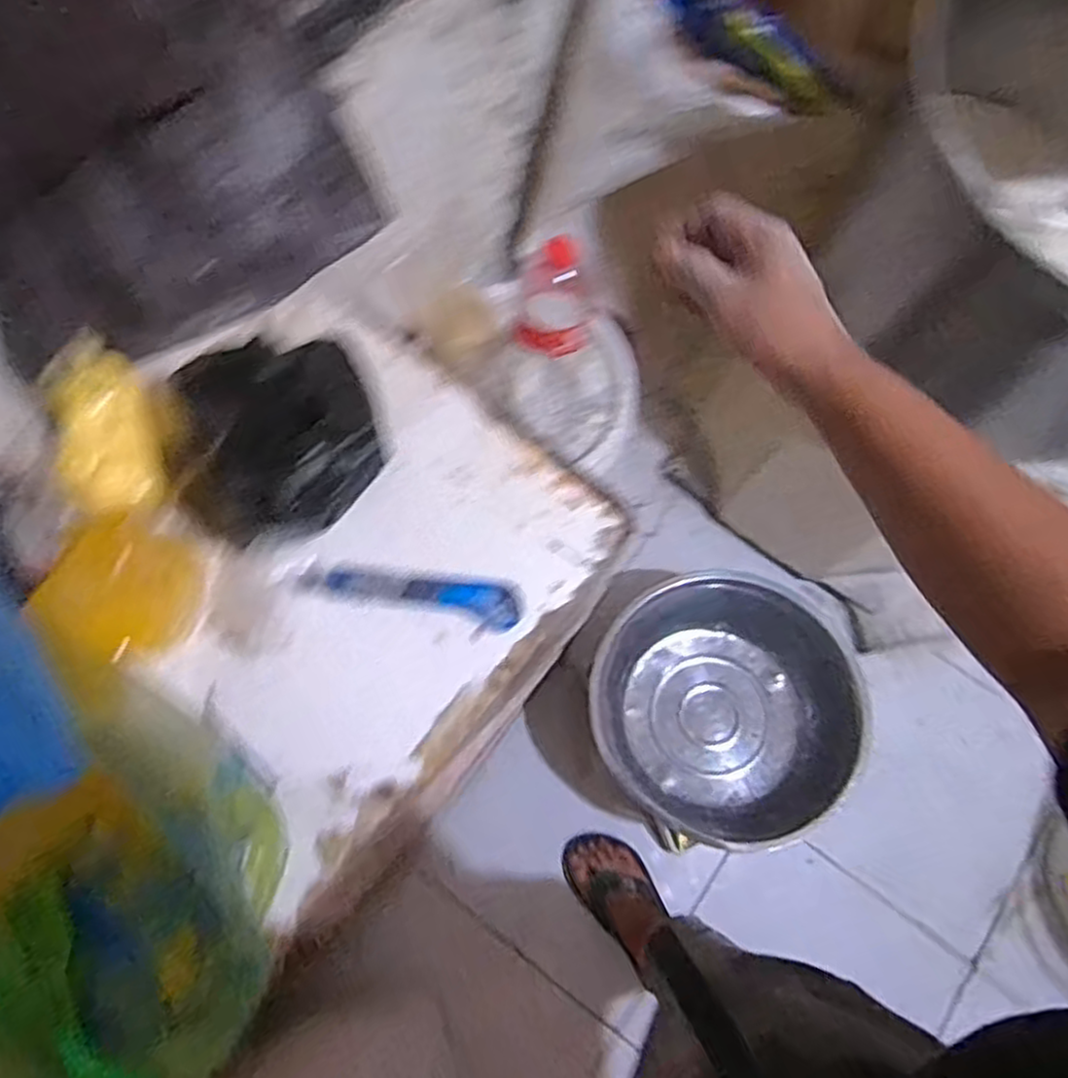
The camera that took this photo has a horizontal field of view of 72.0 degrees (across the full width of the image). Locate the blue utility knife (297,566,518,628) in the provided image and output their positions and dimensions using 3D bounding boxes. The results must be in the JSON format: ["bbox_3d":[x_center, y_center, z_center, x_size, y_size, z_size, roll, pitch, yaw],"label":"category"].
[{"bbox_3d":[-0.093,0.041,0.558,0.164,0.009,0.030,9,75,1],"label":"blue utility knife"}]

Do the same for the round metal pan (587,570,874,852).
[{"bbox_3d":[0.282,0.246,1.082,0.369,0.146,0.362,0,75,-1],"label":"round metal pan"}]

